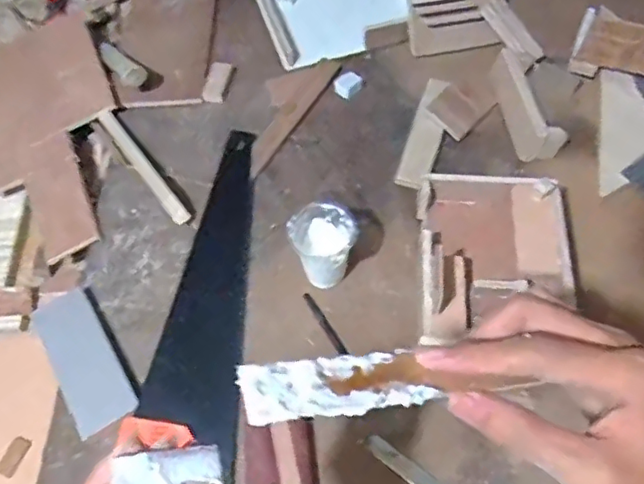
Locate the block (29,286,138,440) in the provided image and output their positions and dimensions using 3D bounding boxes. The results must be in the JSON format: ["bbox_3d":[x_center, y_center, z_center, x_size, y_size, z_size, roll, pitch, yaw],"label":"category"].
[{"bbox_3d":[-0.261,0.123,0.628,0.071,0.019,0.169,-32,61,-15],"label":"block"}]

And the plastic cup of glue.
[{"bbox_3d":[0.001,0.011,0.640,0.069,0.097,0.071,-2,58,3],"label":"plastic cup of glue"}]

